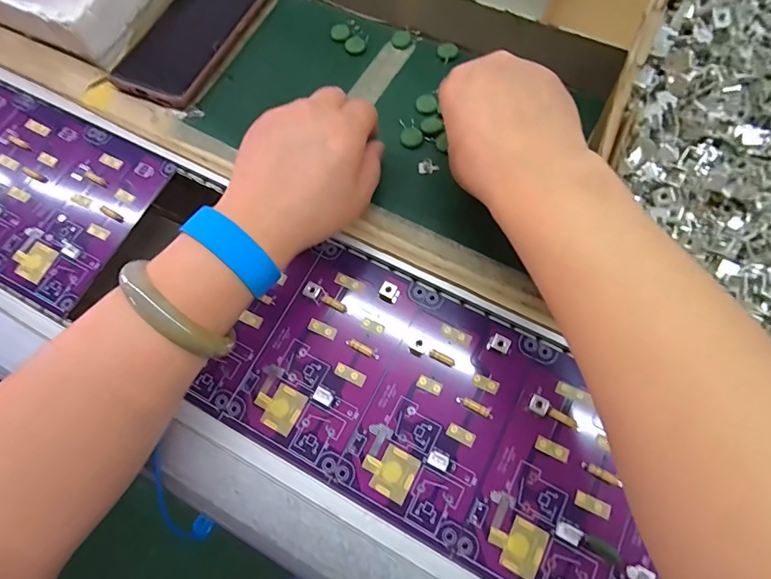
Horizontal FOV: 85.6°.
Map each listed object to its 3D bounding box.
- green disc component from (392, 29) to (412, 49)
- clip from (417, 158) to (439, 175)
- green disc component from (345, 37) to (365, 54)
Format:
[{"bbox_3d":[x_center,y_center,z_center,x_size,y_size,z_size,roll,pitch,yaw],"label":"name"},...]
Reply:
[{"bbox_3d":[0.014,-0.215,0.358,0.016,0.004,0.018,13,72,7],"label":"green disc component"},{"bbox_3d":[0.033,-0.094,0.315,0.016,0.004,0.009,1,71,3],"label":"clip"},{"bbox_3d":[-0.026,-0.210,0.358,0.017,0.004,0.015,1,71,3],"label":"green disc component"}]

